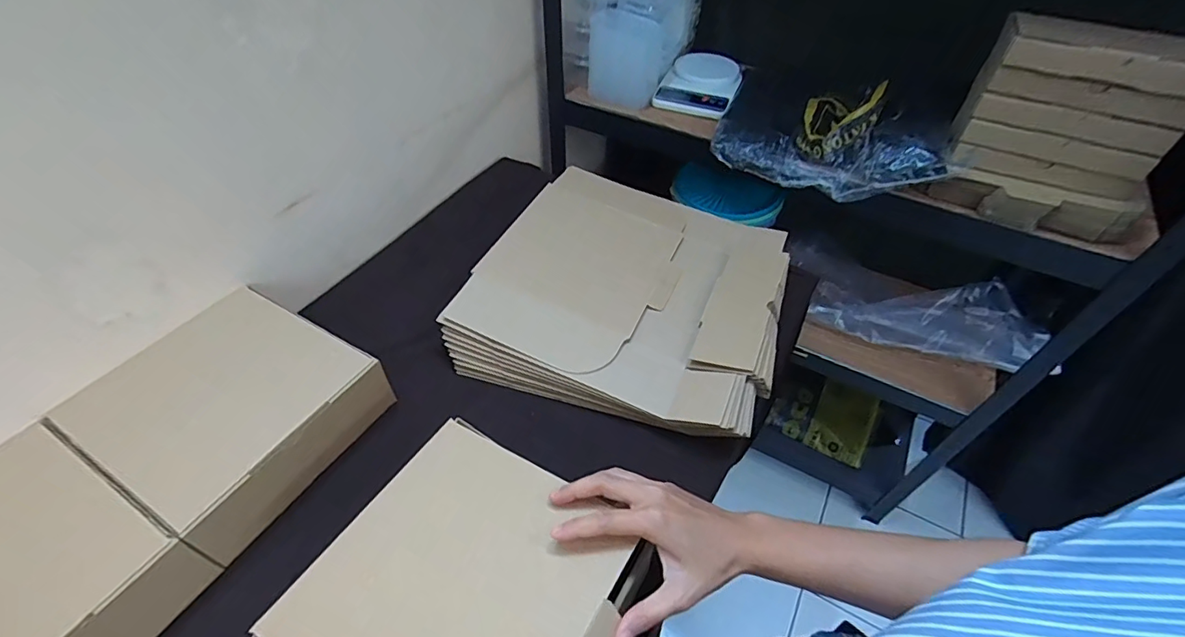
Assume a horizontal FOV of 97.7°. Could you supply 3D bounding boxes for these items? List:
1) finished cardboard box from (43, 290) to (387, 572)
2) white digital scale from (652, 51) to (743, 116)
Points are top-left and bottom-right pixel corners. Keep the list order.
[{"bbox_3d":[-0.357,0.089,0.522,0.224,0.068,0.206,25,51,18],"label":"finished cardboard box"},{"bbox_3d":[0.190,-0.411,0.910,0.129,0.044,0.166,17,49,12],"label":"white digital scale"}]

